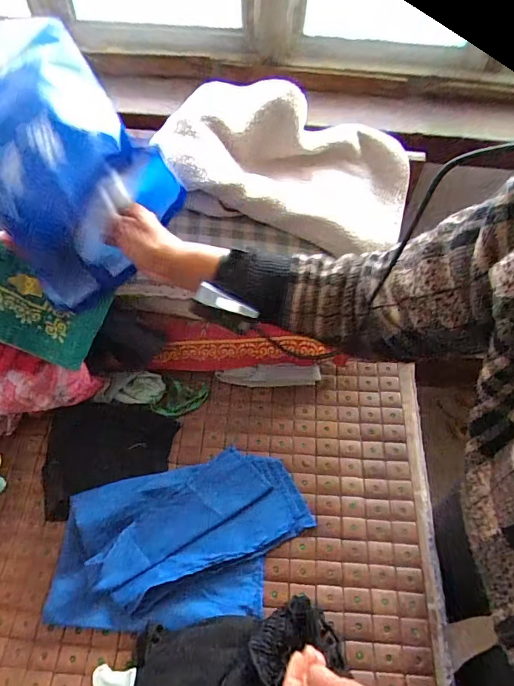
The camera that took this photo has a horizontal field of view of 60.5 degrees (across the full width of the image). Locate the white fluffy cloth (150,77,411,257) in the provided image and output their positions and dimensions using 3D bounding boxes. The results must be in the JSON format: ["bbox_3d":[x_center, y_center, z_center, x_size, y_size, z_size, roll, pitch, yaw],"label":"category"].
[{"bbox_3d":[0.049,-0.286,0.732,0.420,0.157,0.260,4,56,0],"label":"white fluffy cloth"}]

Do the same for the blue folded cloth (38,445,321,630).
[{"bbox_3d":[-0.105,0.281,0.641,0.355,0.034,0.213,-7,56,-7],"label":"blue folded cloth"}]

